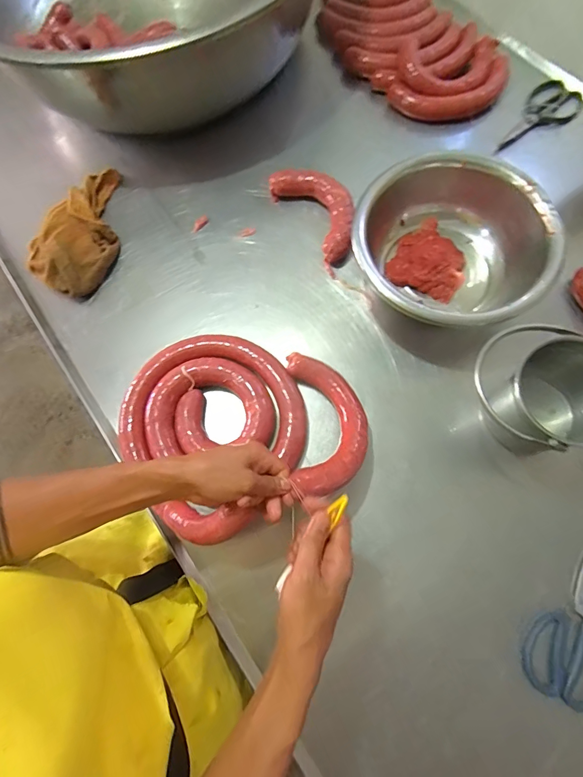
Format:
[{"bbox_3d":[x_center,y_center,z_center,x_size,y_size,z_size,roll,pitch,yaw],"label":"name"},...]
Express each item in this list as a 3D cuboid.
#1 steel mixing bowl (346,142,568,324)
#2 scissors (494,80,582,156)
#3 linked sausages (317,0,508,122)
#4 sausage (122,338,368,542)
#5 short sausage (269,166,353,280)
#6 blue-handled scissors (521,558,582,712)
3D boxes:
[{"bbox_3d":[0.250,-0.207,0.626,0.267,0.119,0.273,-1,72,3],"label":"steel mixing bowl"},{"bbox_3d":[0.468,-0.514,0.760,0.205,0.019,0.089,-40,74,-10],"label":"scissors"},{"bbox_3d":[0.252,-0.699,0.815,0.241,0.049,0.399,-40,74,-9],"label":"linked sausages"},{"bbox_3d":[-0.072,0.029,0.549,0.297,0.110,0.293,-30,76,-7],"label":"sausage"},{"bbox_3d":[0.053,-0.316,0.703,0.108,0.041,0.207,-34,73,-8],"label":"short sausage"},{"bbox_3d":[0.362,0.303,0.505,0.095,0.015,0.173,29,76,12],"label":"blue-handled scissors"}]

